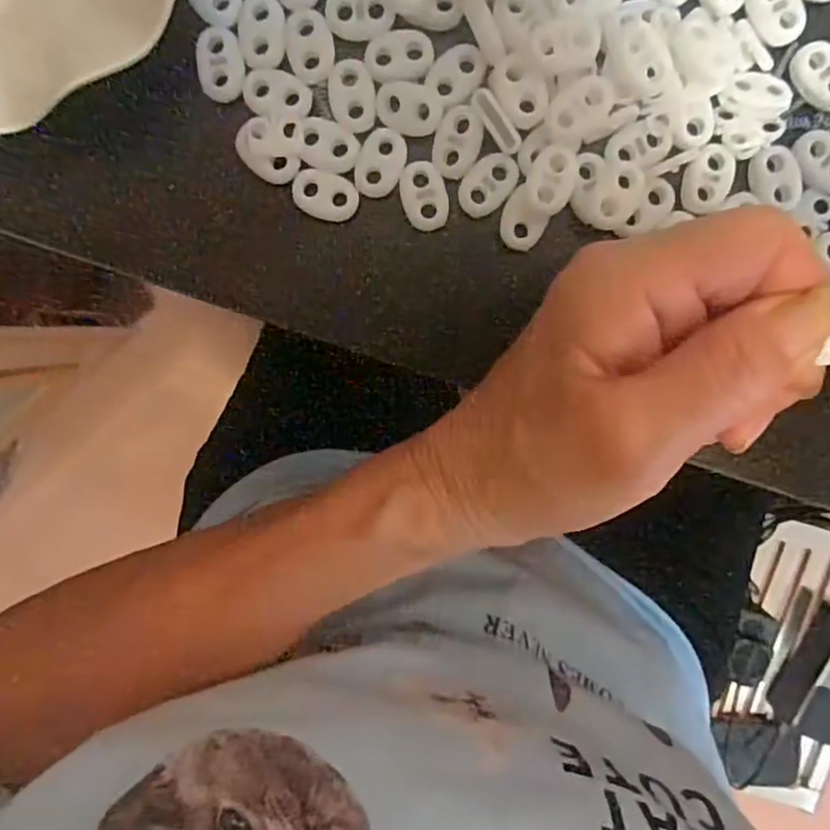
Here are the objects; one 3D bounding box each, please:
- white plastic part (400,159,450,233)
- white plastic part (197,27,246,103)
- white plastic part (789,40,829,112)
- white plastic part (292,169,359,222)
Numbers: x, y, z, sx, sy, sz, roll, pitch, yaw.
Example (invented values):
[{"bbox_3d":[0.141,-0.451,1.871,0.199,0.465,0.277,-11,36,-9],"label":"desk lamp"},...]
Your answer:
[{"bbox_3d":[0.003,-0.073,0.213,0.015,0.004,0.022,-20,98,3],"label":"white plastic part"},{"bbox_3d":[-0.063,-0.114,0.208,0.014,0.004,0.022,-5,98,1],"label":"white plastic part"},{"bbox_3d":[0.134,-0.111,0.209,0.015,0.004,0.023,-36,97,5],"label":"white plastic part"},{"bbox_3d":[-0.030,-0.074,0.214,0.022,0.004,0.015,15,98,-2],"label":"white plastic part"}]

